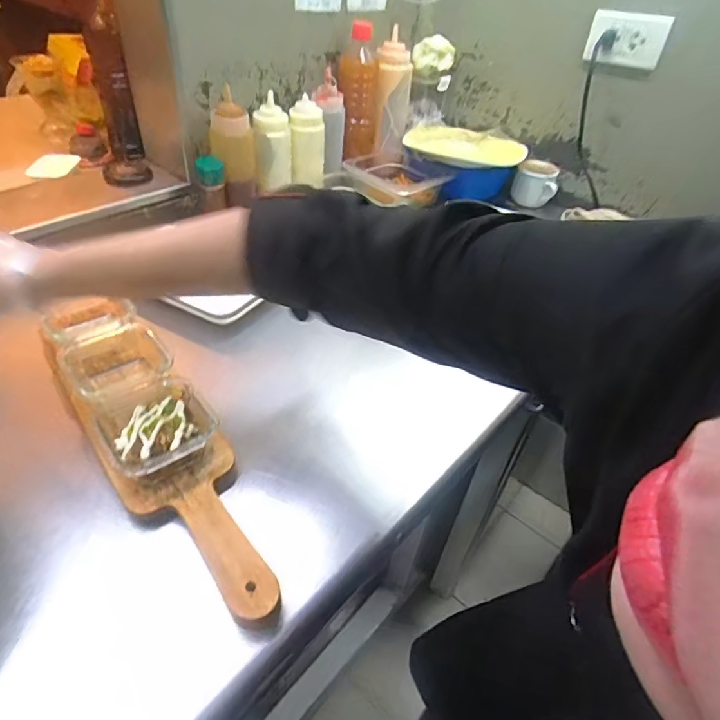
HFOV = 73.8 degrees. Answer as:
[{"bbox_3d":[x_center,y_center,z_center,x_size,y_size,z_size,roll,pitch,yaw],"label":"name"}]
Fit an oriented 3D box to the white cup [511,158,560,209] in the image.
[{"bbox_3d":[0.343,-0.344,0.948,0.090,0.072,0.075,17,44,14],"label":"white cup"}]

